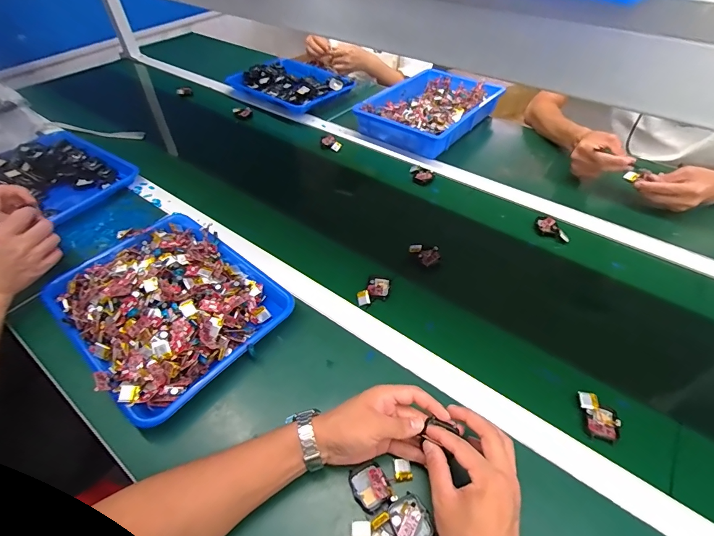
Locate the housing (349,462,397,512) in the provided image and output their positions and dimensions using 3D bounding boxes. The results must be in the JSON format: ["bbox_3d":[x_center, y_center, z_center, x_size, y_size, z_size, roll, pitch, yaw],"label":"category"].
[{"bbox_3d":[0.015,0.238,0.404,0.037,0.012,0.044,-19,50,-16],"label":"housing"}]

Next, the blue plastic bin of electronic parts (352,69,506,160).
[{"bbox_3d":[0.191,-0.414,0.972,0.252,0.065,0.367,33,56,27],"label":"blue plastic bin of electronic parts"}]

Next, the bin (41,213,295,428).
[{"bbox_3d":[-0.292,0.033,0.559,0.338,0.065,0.260,33,56,27],"label":"bin"}]

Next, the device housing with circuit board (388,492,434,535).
[{"bbox_3d":[0.056,0.263,0.385,0.040,0.009,0.045,-22,51,-18],"label":"device housing with circuit board"}]

